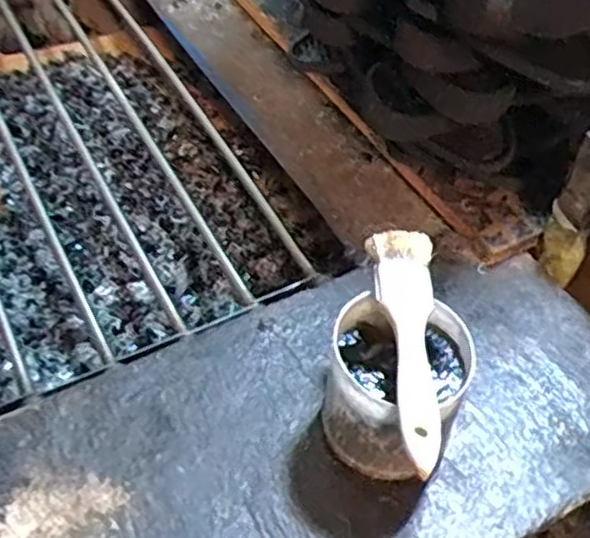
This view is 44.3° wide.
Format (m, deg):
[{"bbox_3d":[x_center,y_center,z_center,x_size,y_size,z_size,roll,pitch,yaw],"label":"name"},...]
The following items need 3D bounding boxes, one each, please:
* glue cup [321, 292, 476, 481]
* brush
[{"bbox_3d":[0.064,0.079,0.474,0.092,0.100,0.097,31,55,22],"label":"glue cup"},{"bbox_3d":[0.069,0.041,0.429,0.036,0.011,0.160,1,49,-1],"label":"brush"}]

